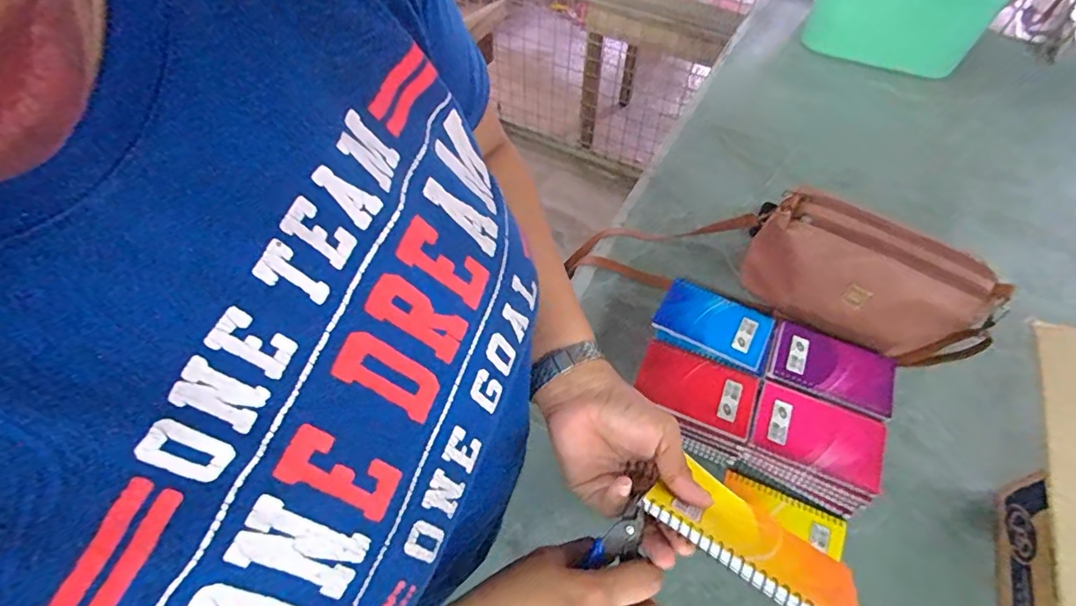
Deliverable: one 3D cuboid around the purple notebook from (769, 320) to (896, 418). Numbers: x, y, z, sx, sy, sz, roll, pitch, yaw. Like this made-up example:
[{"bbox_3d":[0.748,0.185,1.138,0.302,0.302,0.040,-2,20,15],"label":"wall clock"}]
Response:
[{"bbox_3d":[0.346,0.079,0.620,0.135,0.013,0.084,22,58,15],"label":"purple notebook"}]

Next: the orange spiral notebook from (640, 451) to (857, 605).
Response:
[{"bbox_3d":[0.135,0.149,0.334,0.126,0.012,0.078,29,16,27],"label":"orange spiral notebook"}]

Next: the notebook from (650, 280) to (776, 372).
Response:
[{"bbox_3d":[0.216,0.027,0.656,0.131,0.021,0.078,26,59,18],"label":"notebook"}]

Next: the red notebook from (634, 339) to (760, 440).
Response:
[{"bbox_3d":[0.183,0.099,0.615,0.131,0.013,0.084,24,59,16],"label":"red notebook"}]

